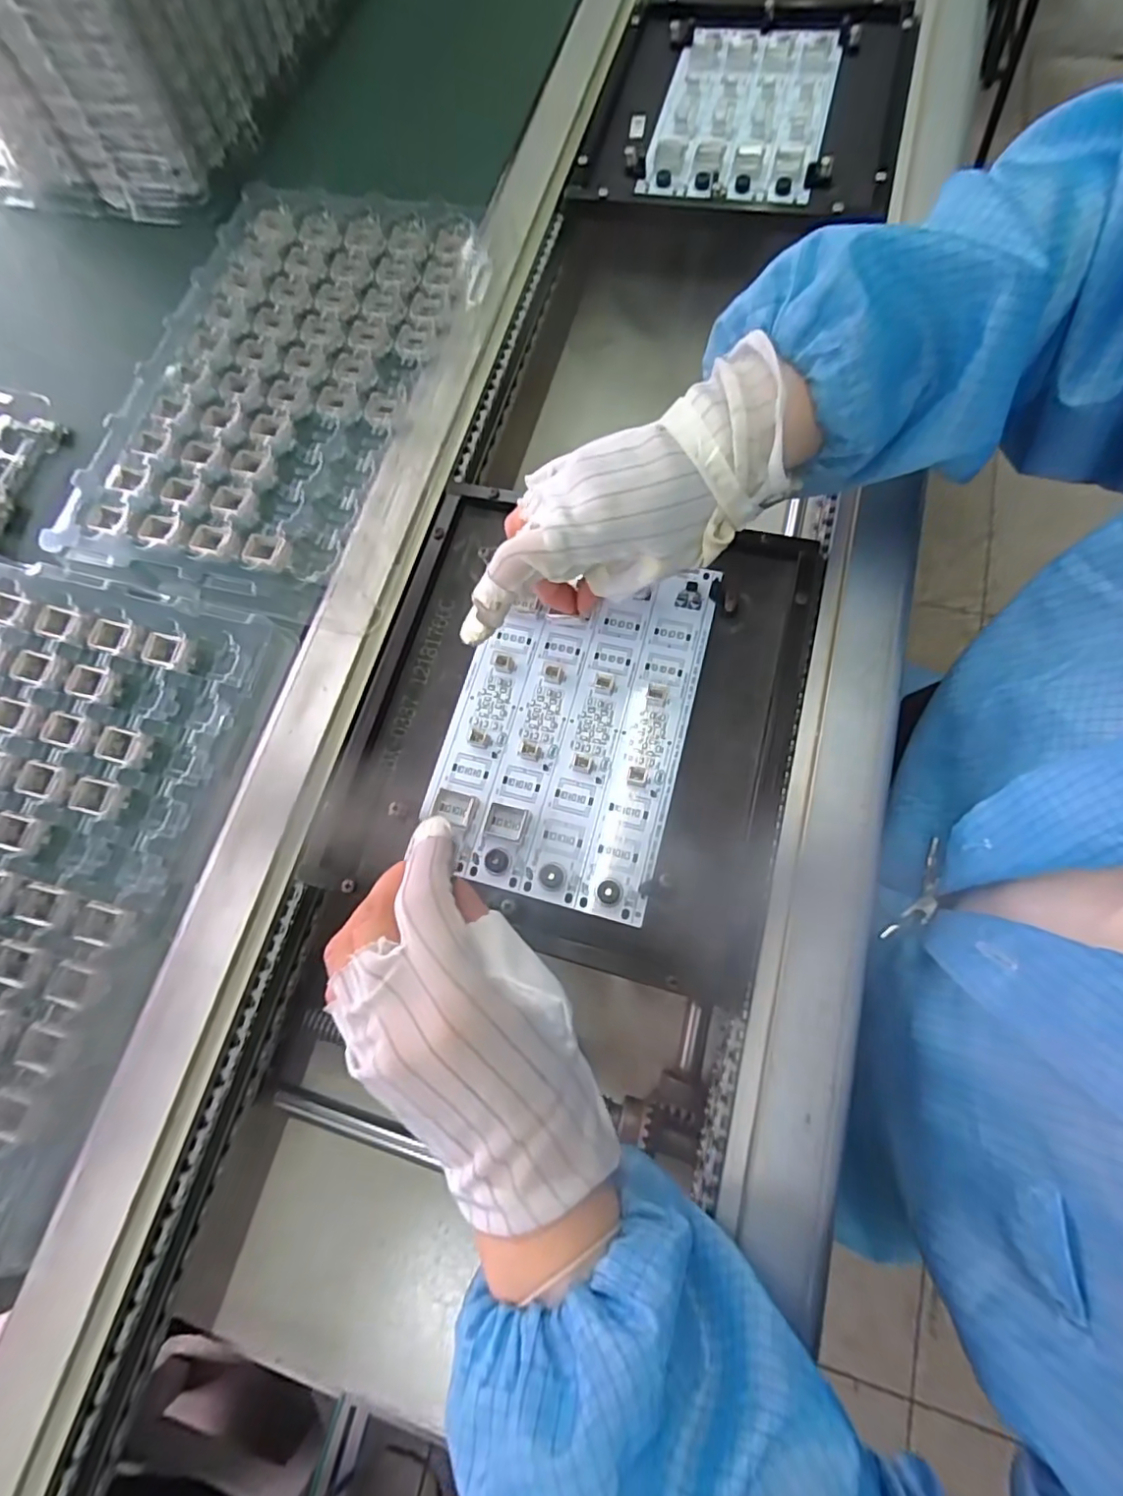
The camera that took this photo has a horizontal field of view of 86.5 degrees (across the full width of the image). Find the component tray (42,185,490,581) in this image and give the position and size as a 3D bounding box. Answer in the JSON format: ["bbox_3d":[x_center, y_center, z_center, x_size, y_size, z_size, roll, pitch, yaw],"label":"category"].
[{"bbox_3d":[-0.188,-0.253,0.403,0.195,0.020,0.311,19,75,7],"label":"component tray"}]

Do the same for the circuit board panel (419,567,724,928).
[{"bbox_3d":[0.004,-0.016,0.335,0.126,0.011,0.192,14,74,6],"label":"circuit board panel"}]

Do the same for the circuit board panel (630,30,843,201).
[{"bbox_3d":[0.145,-0.510,0.474,0.130,0.010,0.203,15,74,6],"label":"circuit board panel"}]

